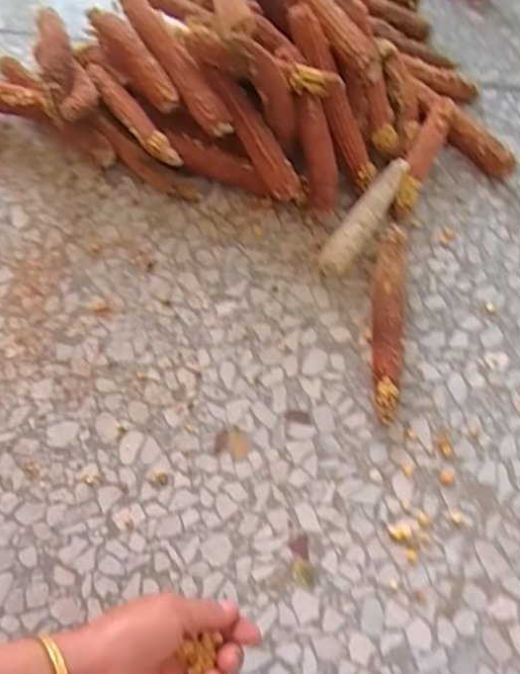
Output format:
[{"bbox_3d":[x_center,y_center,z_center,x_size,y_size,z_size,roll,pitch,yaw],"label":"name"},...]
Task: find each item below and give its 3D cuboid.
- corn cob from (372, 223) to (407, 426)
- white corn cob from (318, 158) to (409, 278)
[{"bbox_3d":[0.121,-0.016,0.536,0.030,0.032,0.197,9,66,2],"label":"corn cob"},{"bbox_3d":[0.111,-0.124,0.583,0.029,0.034,0.150,32,69,11],"label":"white corn cob"}]

